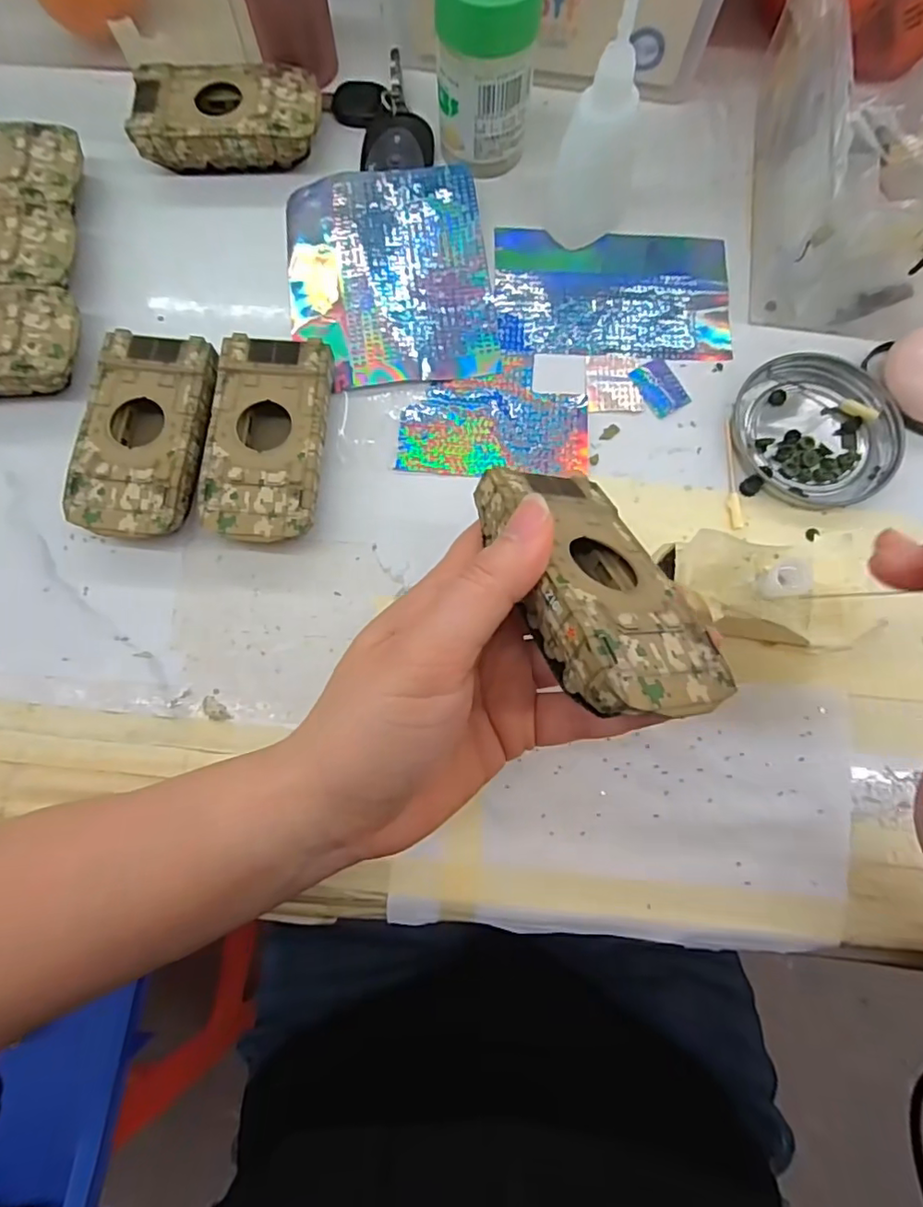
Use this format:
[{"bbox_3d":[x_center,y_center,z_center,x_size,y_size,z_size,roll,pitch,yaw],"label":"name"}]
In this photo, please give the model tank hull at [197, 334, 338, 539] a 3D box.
[{"bbox_3d":[-0.089,-0.074,0.272,0.052,0.024,0.095,3,78,2],"label":"model tank hull"}]

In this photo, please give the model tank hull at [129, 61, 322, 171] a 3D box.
[{"bbox_3d":[-0.124,-0.264,0.312,0.094,0.020,0.051,-1,78,0],"label":"model tank hull"}]

